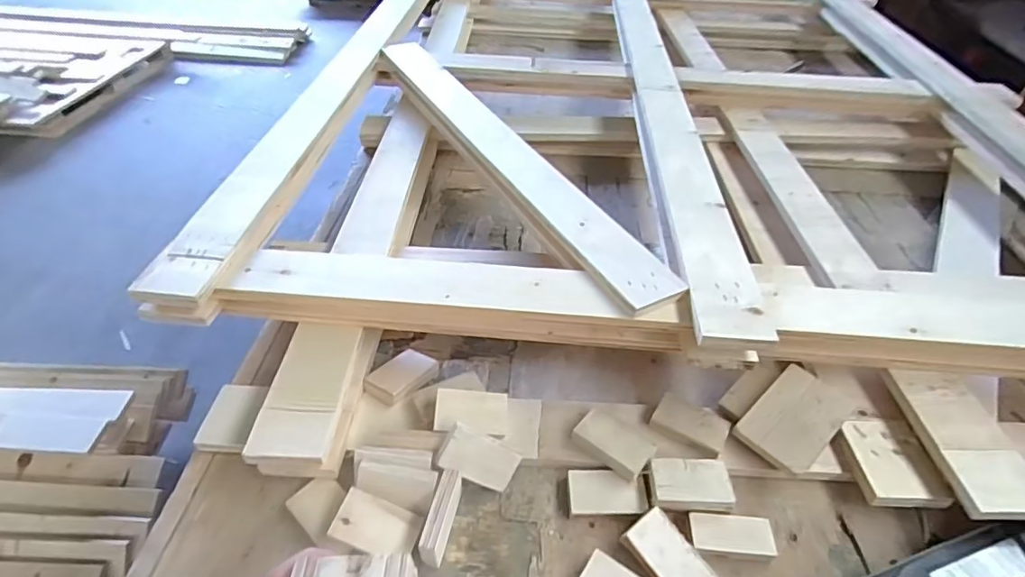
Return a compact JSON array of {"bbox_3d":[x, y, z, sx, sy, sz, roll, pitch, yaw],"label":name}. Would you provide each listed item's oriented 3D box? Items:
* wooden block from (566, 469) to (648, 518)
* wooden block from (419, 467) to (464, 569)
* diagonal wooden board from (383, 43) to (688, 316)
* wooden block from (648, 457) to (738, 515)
[{"bbox_3d":[0.088,0.193,0.498,0.071,0.019,0.041,1,44,-1],"label":"wooden block"},{"bbox_3d":[-0.063,0.203,0.470,0.017,0.045,0.073,11,45,9],"label":"wooden block"},{"bbox_3d":[-0.031,-0.223,0.790,0.073,0.019,0.775,-19,48,-21],"label":"diagonal wooden board"},{"bbox_3d":[0.163,0.181,0.491,0.073,0.018,0.046,2,44,-1],"label":"wooden block"}]

